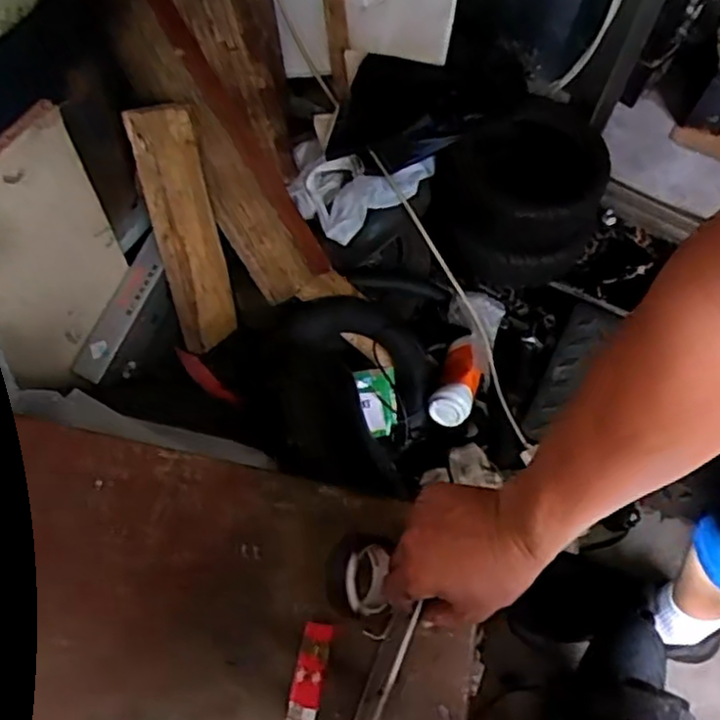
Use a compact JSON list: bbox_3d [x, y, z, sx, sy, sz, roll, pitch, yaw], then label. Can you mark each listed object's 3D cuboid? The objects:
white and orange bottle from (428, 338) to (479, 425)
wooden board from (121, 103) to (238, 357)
[{"bbox_3d":[0.146,0.033,1.014,0.067,0.073,0.138,15,46,5],"label":"white and orange bottle"},{"bbox_3d":[-0.239,-0.178,0.961,0.044,0.348,0.094,20,42,36],"label":"wooden board"}]

